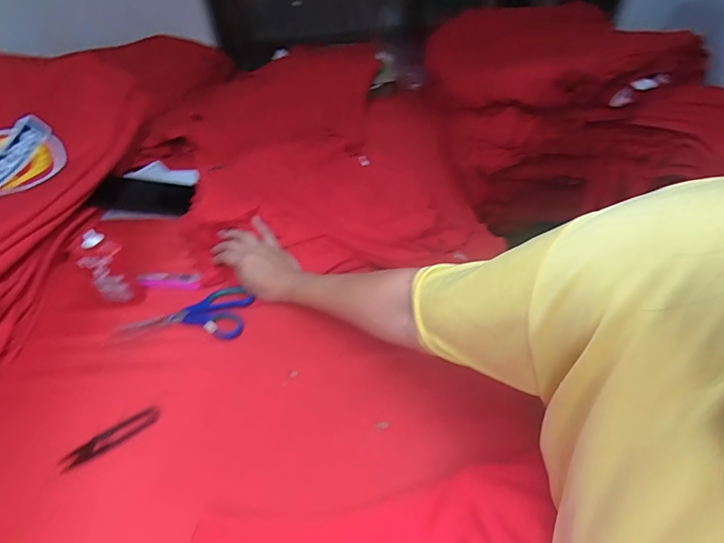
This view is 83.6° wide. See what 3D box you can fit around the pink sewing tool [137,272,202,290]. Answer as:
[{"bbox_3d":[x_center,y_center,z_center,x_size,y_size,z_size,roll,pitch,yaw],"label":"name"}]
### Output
[{"bbox_3d":[-0.285,0.013,0.602,0.087,0.013,0.023,-1,45,3],"label":"pink sewing tool"}]

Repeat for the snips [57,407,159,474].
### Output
[{"bbox_3d":[-0.276,0.183,0.447,0.099,0.006,0.023,-28,50,-22],"label":"snips"}]

